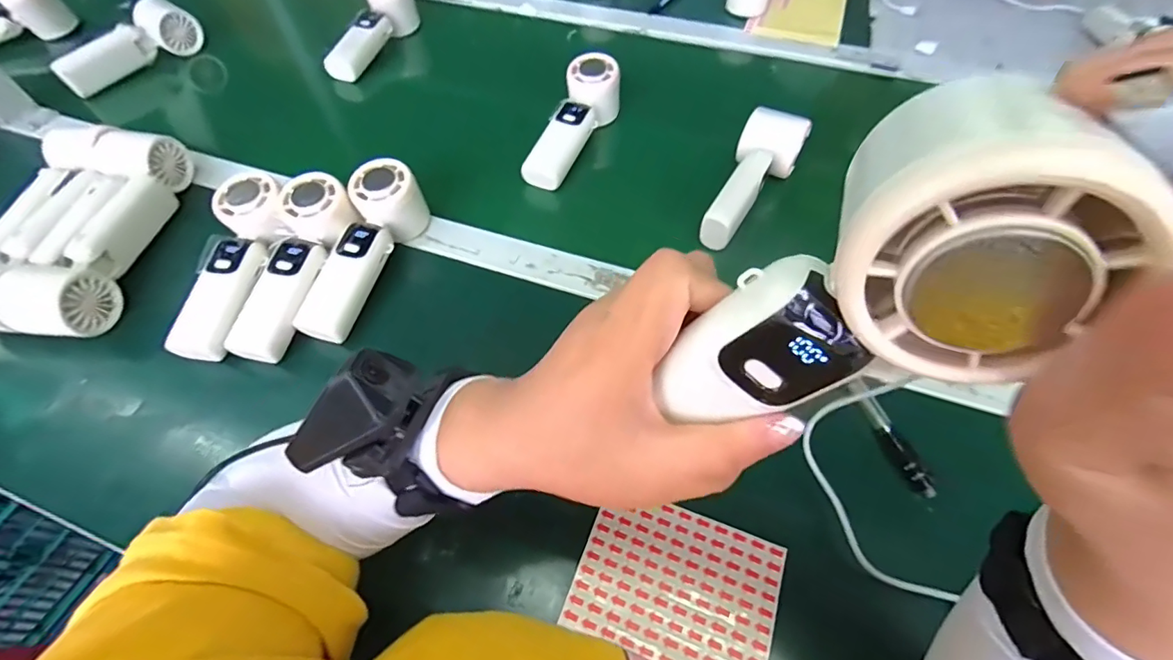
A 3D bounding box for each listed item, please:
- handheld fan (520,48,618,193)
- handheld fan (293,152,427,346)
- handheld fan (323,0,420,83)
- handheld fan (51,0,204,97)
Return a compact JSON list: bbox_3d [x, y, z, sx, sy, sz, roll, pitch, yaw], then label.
[{"bbox_3d":[-0.013,-0.220,0.526,0.050,0.061,0.165,19,61,14],"label":"handheld fan"},{"bbox_3d":[-0.196,-0.068,0.445,0.056,0.056,0.167,19,77,14],"label":"handheld fan"},{"bbox_3d":[-0.280,-0.389,0.650,0.052,0.073,0.156,16,60,12],"label":"handheld fan"},{"bbox_3d":[-0.586,-0.364,0.636,0.050,0.052,0.165,38,67,23],"label":"handheld fan"}]

